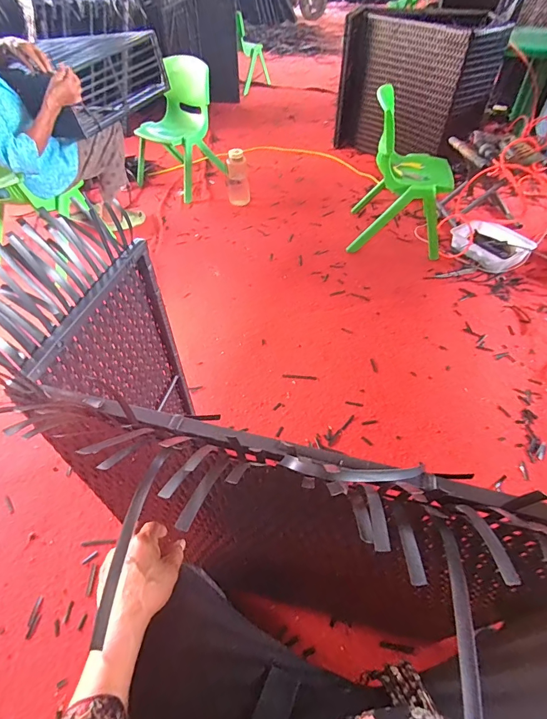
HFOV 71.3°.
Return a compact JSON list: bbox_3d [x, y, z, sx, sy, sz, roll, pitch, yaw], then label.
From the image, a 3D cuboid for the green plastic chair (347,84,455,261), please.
[{"bbox_3d":[0.542,-0.745,1.550,0.376,0.529,0.386,9,48,9],"label":"green plastic chair"}]

